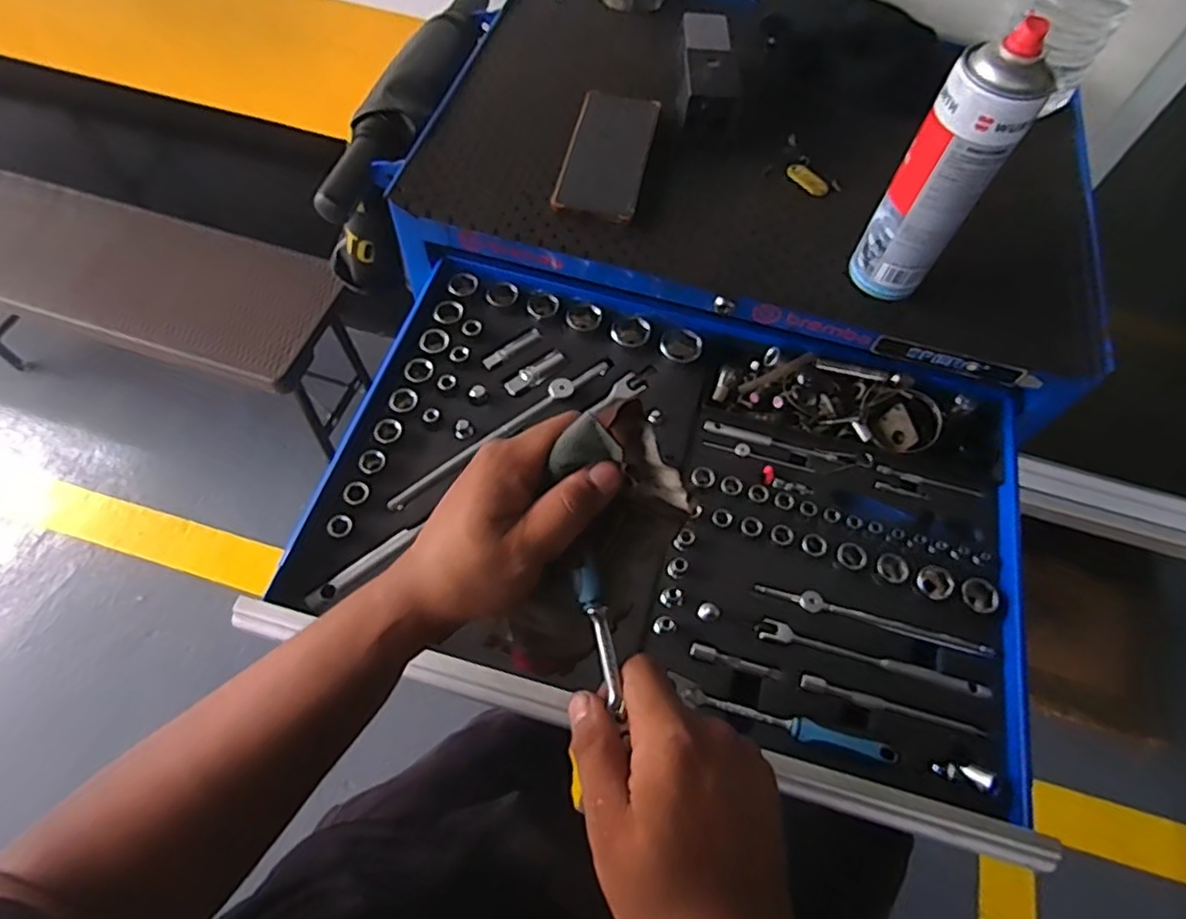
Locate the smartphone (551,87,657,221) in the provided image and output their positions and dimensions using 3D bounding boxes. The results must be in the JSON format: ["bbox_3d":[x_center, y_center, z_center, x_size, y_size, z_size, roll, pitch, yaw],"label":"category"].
[{"bbox_3d":[0.015,-0.304,0.646,0.080,0.016,0.164,12,62,3],"label":"smartphone"}]

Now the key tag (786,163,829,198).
[{"bbox_3d":[0.217,-0.282,0.659,0.023,0.006,0.047,-39,71,-21],"label":"key tag"}]

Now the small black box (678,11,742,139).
[{"bbox_3d":[0.119,-0.405,0.679,0.058,0.047,0.146,5,62,-1],"label":"small black box"}]

